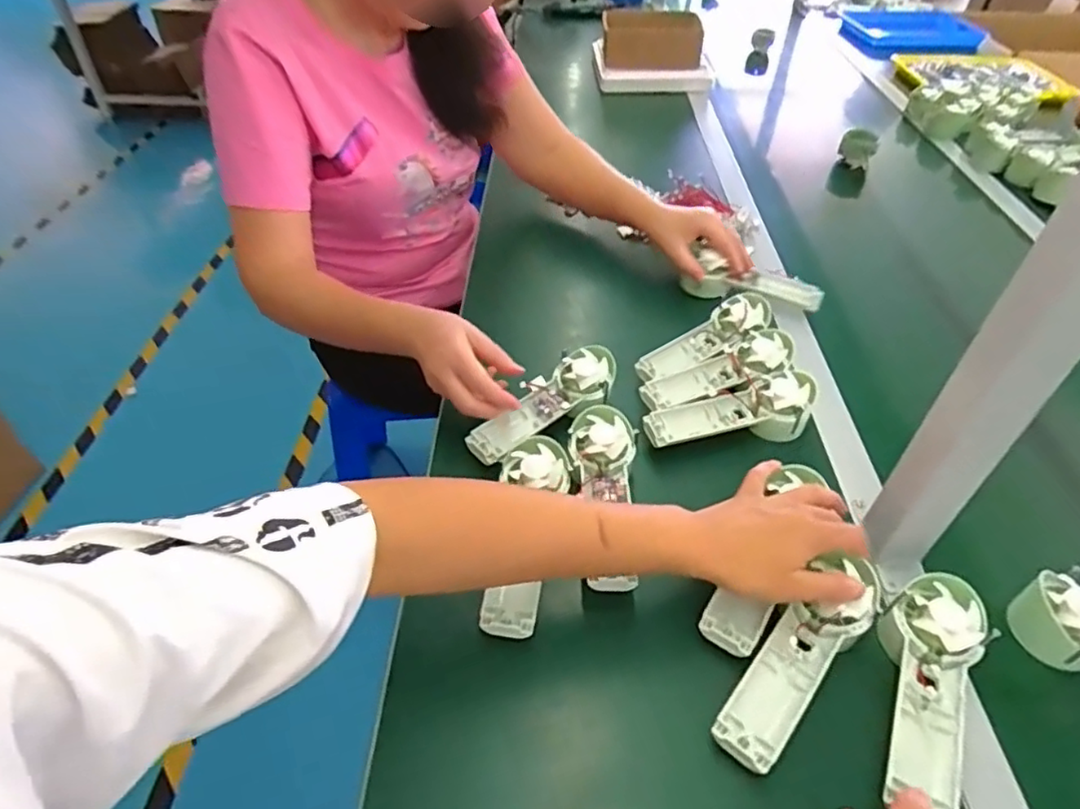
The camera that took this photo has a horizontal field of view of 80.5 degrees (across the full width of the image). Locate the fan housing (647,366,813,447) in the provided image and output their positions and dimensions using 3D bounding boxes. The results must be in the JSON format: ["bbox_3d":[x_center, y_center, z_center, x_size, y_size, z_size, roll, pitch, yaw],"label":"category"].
[{"bbox_3d":[0.197,0.011,0.643,0.178,0.040,0.063,-13,47,-14],"label":"fan housing"}]

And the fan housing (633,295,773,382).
[{"bbox_3d":[0.186,-0.074,0.729,0.175,0.027,0.060,-30,51,-8],"label":"fan housing"}]

